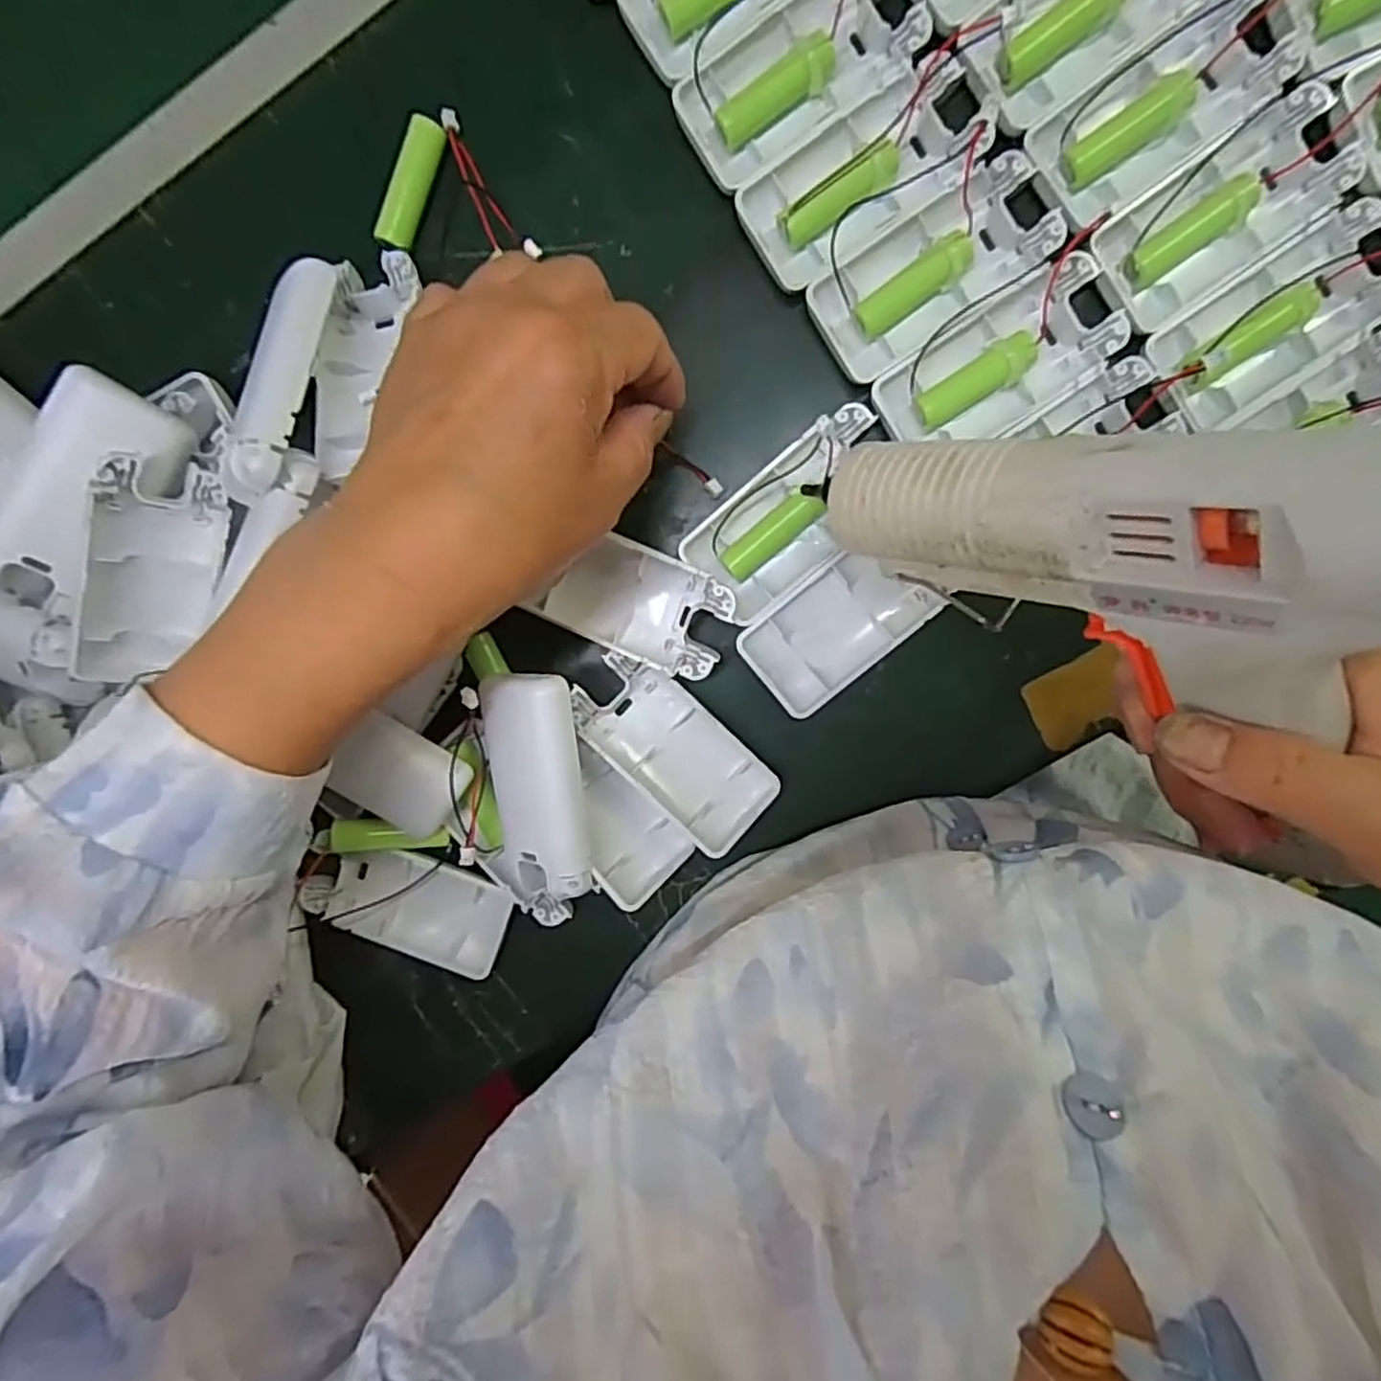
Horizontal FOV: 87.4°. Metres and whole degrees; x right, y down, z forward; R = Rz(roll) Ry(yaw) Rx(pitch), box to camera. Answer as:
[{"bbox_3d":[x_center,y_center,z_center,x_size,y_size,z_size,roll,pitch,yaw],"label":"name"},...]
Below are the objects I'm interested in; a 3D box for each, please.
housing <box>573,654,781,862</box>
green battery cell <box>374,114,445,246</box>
[{"bbox_3d":[-0.007,0.027,0.314,0.093,0.015,0.041,44,97,-2],"label":"housing"},{"bbox_3d":[-0.114,-0.206,0.294,0.013,0.010,0.049,22,98,1],"label":"green battery cell"}]

